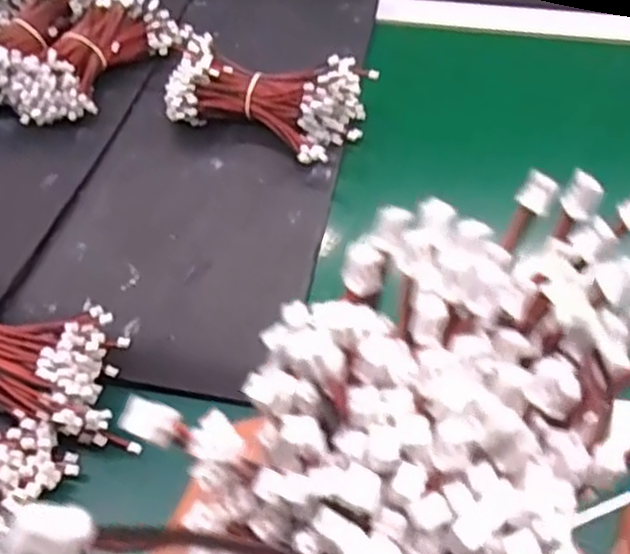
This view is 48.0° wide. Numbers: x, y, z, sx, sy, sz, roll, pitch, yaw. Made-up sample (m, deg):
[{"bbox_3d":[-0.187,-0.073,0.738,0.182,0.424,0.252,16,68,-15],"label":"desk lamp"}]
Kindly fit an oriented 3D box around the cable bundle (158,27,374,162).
[{"bbox_3d":[-0.042,-0.152,0.597,0.163,0.054,0.085,16,53,15],"label":"cable bundle"}]

